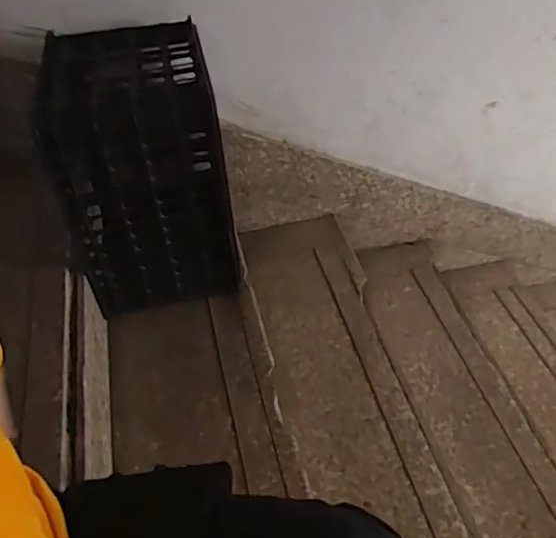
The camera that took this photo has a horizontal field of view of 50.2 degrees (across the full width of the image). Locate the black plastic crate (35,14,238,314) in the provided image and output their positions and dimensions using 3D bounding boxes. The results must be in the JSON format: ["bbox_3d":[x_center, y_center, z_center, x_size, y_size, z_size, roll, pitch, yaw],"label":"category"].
[{"bbox_3d":[-0.241,-0.179,1.109,0.283,0.410,0.340,-7,43,-2],"label":"black plastic crate"}]

